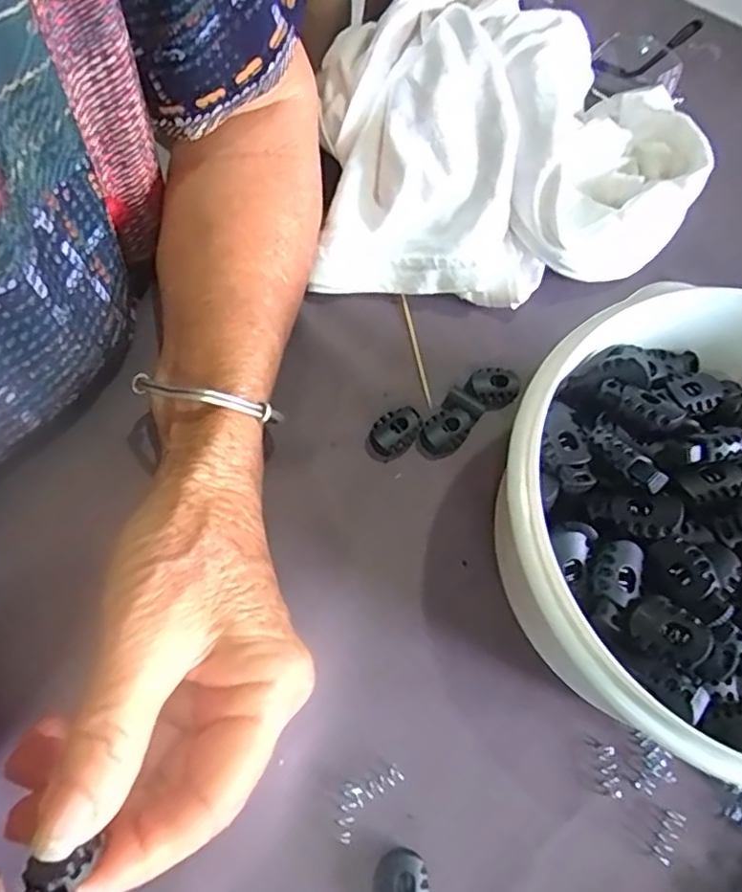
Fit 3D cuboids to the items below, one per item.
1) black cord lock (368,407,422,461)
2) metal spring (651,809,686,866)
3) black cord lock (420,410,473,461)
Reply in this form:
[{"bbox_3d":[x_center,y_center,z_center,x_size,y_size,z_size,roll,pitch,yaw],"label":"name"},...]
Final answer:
[{"bbox_3d":[0.010,-0.006,0.274,0.023,0.011,0.018,-42,75,-18],"label":"black cord lock"},{"bbox_3d":[0.109,0.142,0.226,0.007,0.004,0.017,26,68,7],"label":"metal spring"},{"bbox_3d":[0.033,-0.006,0.276,0.016,0.011,0.024,41,71,13],"label":"black cord lock"}]

